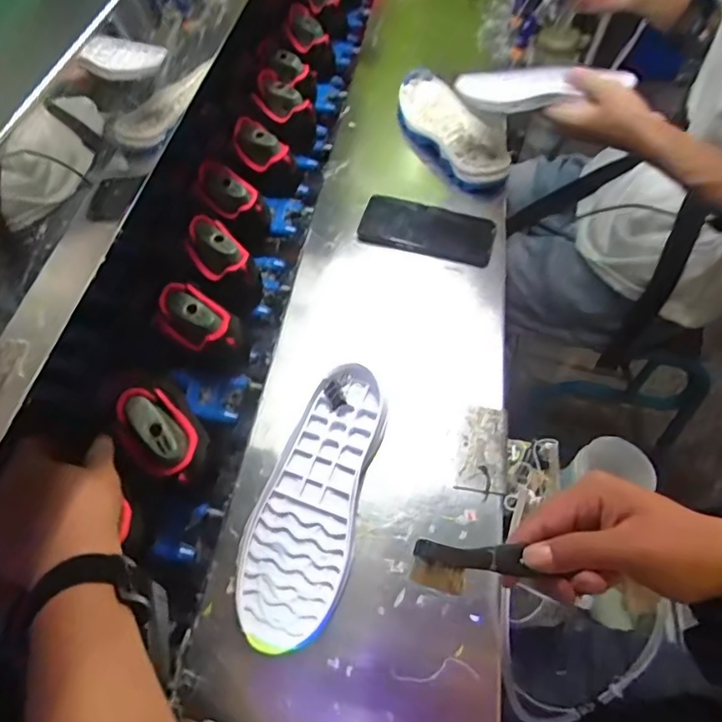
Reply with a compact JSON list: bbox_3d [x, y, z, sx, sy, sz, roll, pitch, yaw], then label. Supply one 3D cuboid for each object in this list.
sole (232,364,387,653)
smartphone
[{"bbox_3d":[-0.042,0.114,0.460,0.088,0.026,0.239,13,58,7],"label":"sole"},{"bbox_3d":[0.080,-0.161,0.635,0.157,0.011,0.074,14,63,10],"label":"smartphone"}]

